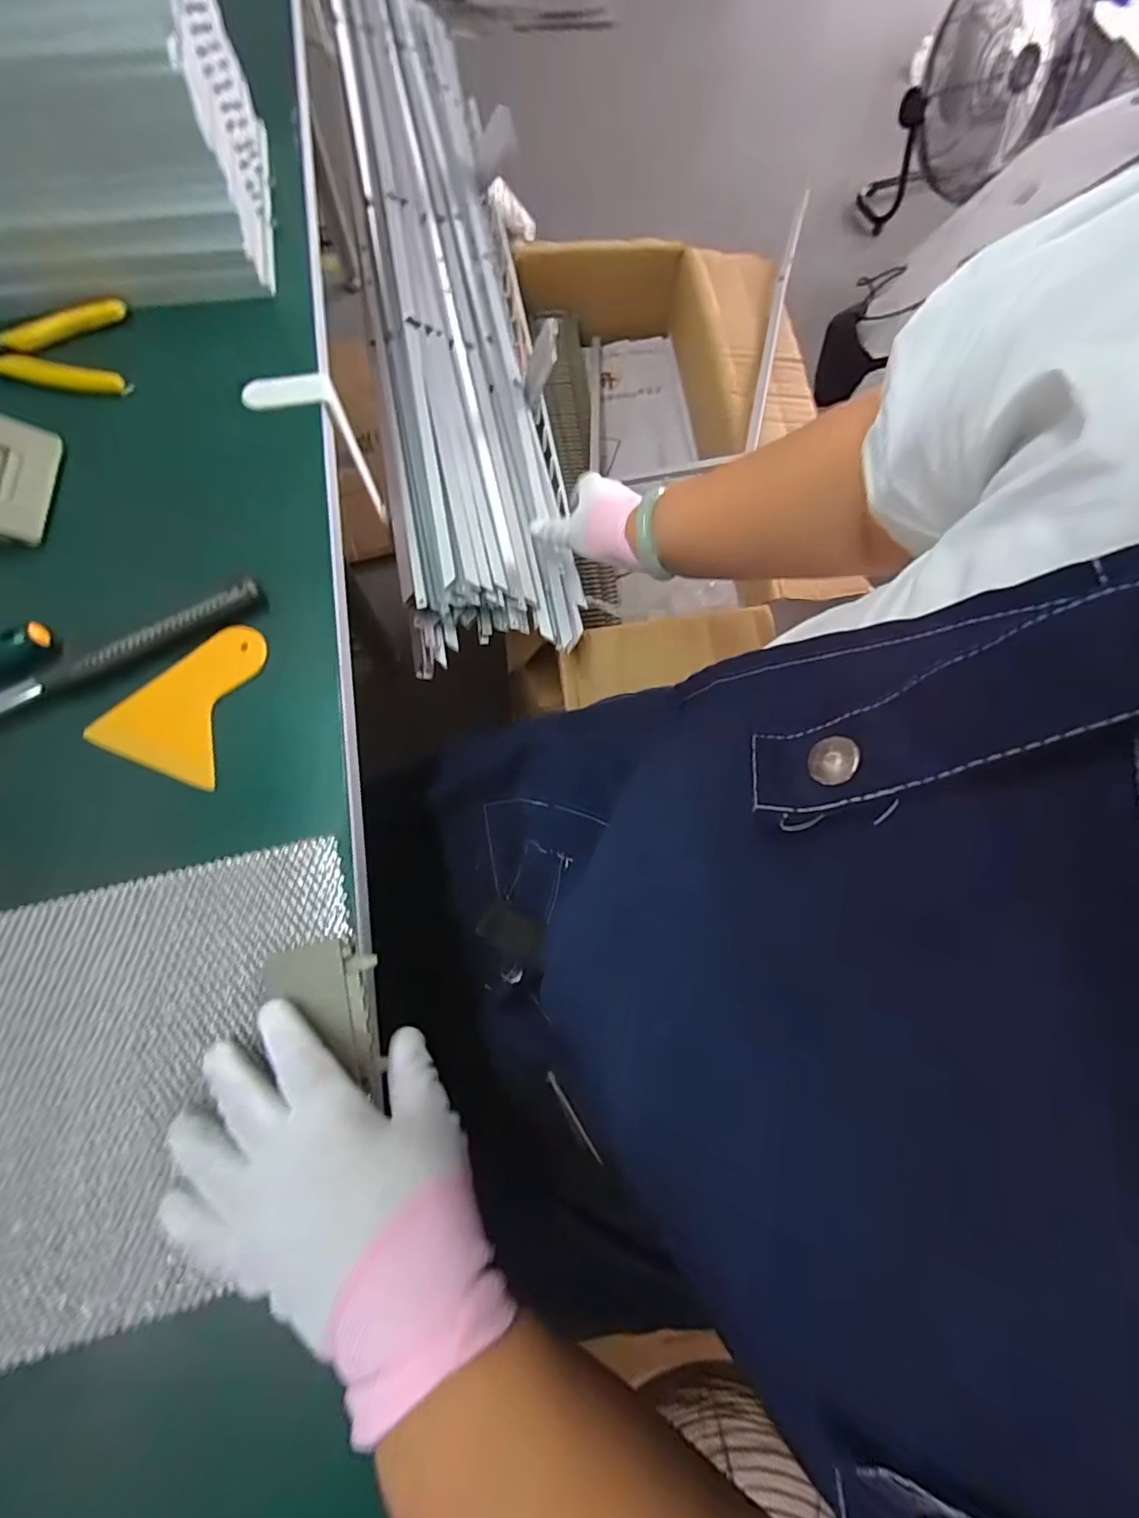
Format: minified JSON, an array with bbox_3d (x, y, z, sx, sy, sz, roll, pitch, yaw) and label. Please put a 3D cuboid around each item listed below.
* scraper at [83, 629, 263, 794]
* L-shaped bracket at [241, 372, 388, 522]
[{"bbox_3d":[-0.238,-0.041,0.346,0.077,0.008,0.101,21,73,4],"label":"scraper"},{"bbox_3d":[-0.212,-0.260,0.479,0.068,0.137,0.026,-6,73,-4],"label":"L-shaped bracket"}]

